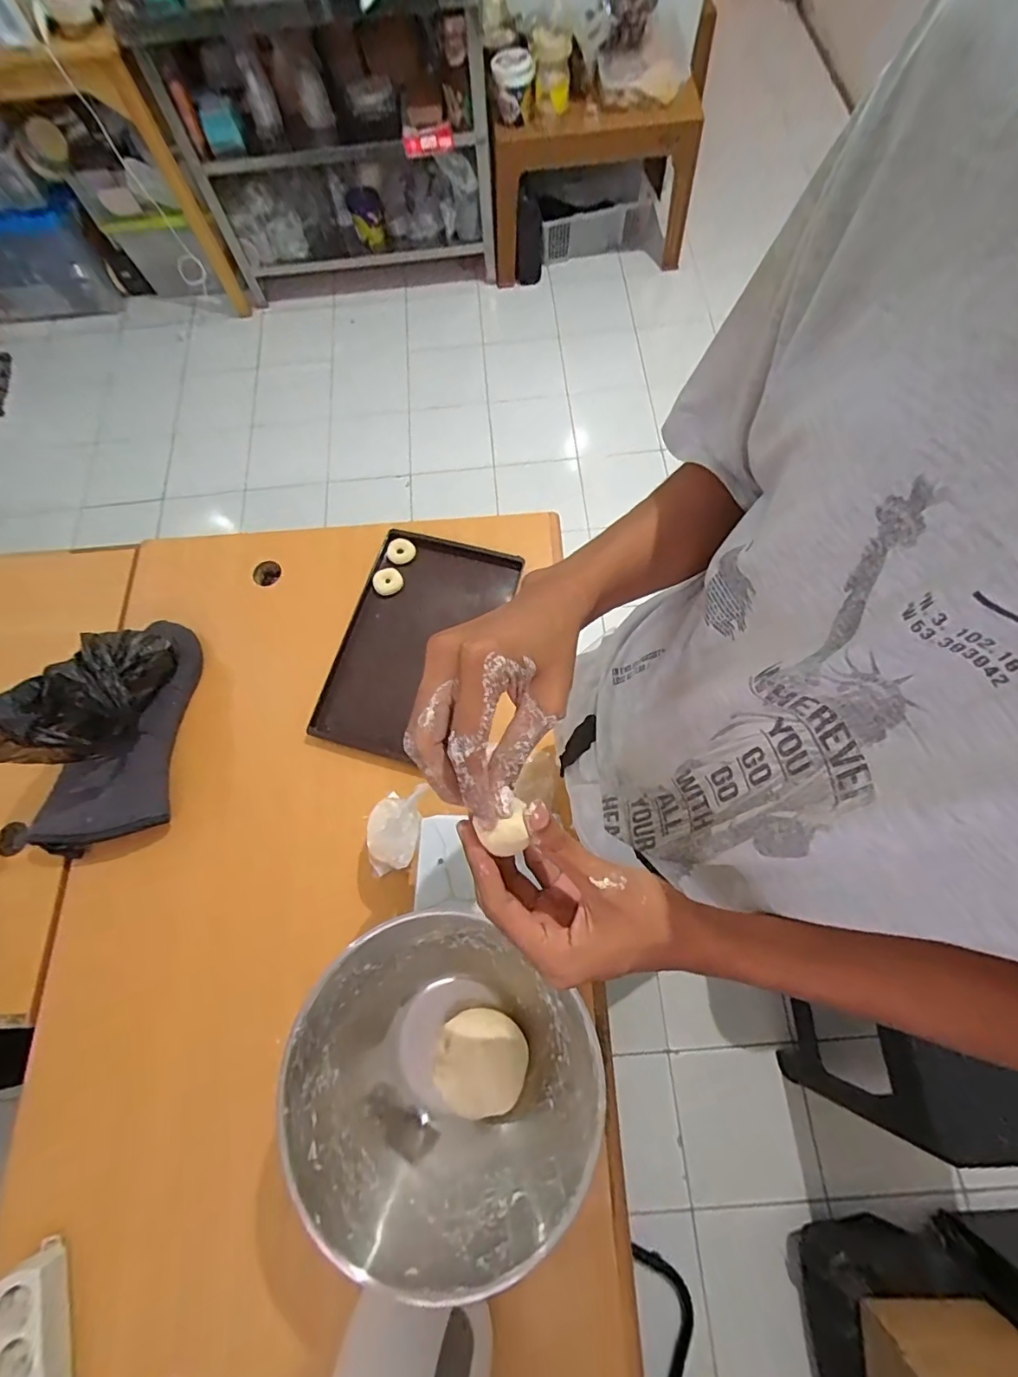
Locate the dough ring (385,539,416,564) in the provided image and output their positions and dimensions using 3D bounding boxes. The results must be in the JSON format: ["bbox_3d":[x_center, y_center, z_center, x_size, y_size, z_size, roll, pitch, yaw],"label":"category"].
[{"bbox_3d":[-0.179,-0.229,0.853,0.045,0.016,0.035,-24,72,-6],"label":"dough ring"}]

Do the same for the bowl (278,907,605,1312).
[{"bbox_3d":[-0.060,0.354,0.474,0.262,0.107,0.244,38,76,14],"label":"bowl"}]

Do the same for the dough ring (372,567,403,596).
[{"bbox_3d":[-0.196,-0.173,0.836,0.047,0.020,0.038,-24,72,-6],"label":"dough ring"}]

